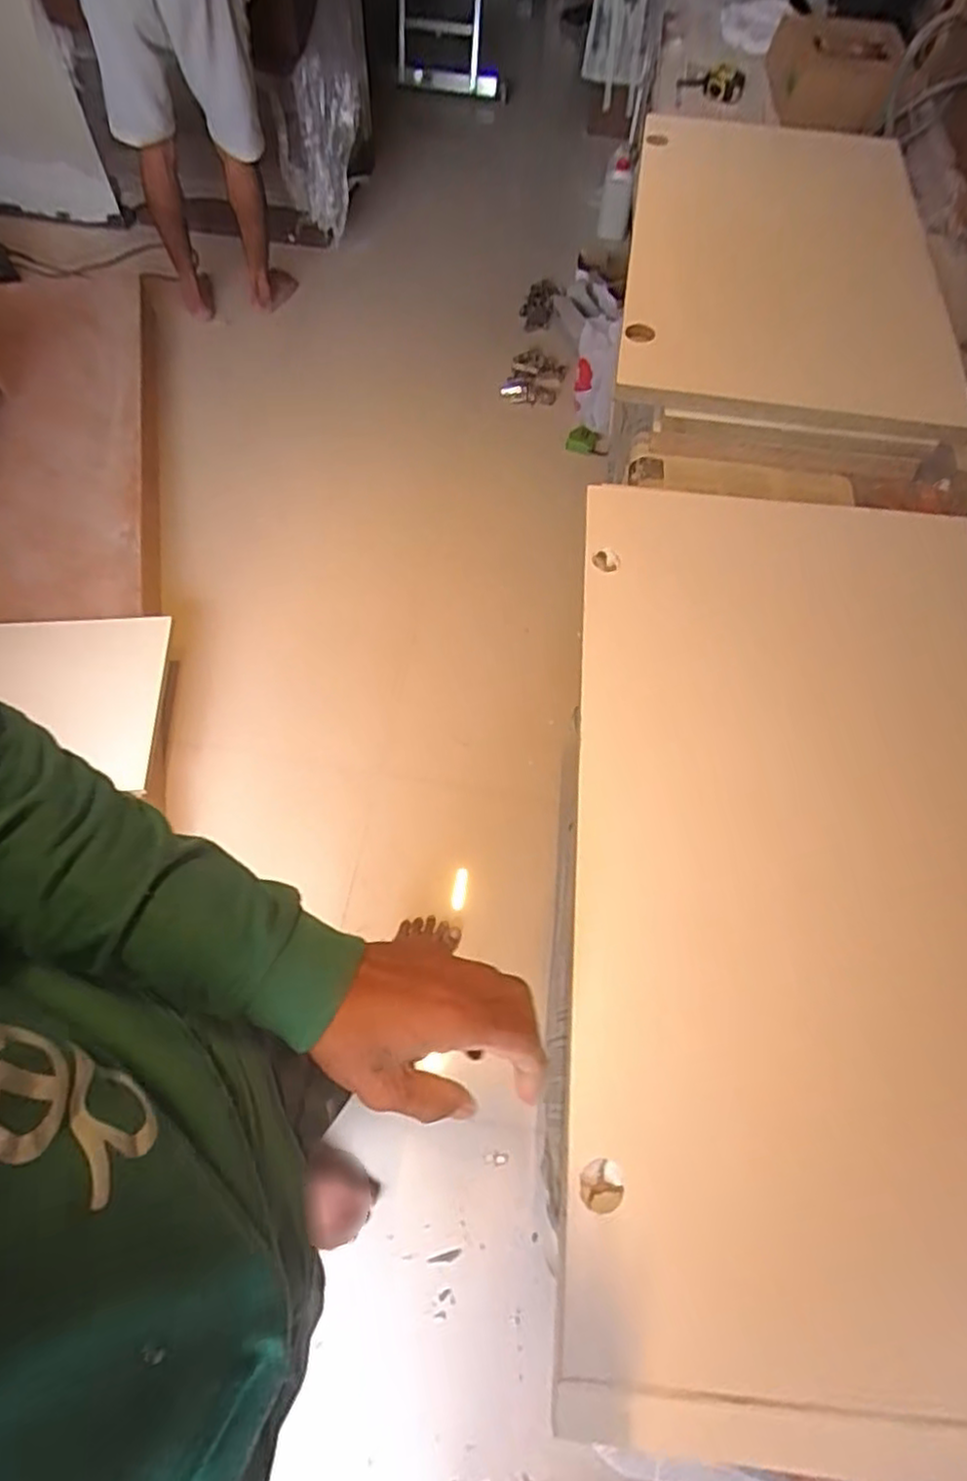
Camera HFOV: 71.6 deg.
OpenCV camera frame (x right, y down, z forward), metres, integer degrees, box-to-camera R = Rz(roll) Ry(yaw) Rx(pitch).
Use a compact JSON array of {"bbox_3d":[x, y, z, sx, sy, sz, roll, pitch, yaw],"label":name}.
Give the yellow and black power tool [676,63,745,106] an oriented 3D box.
[{"bbox_3d":[0.385,-1.111,1.130,0.116,0.034,0.048,8,62,1],"label":"yellow and black power tool"}]

